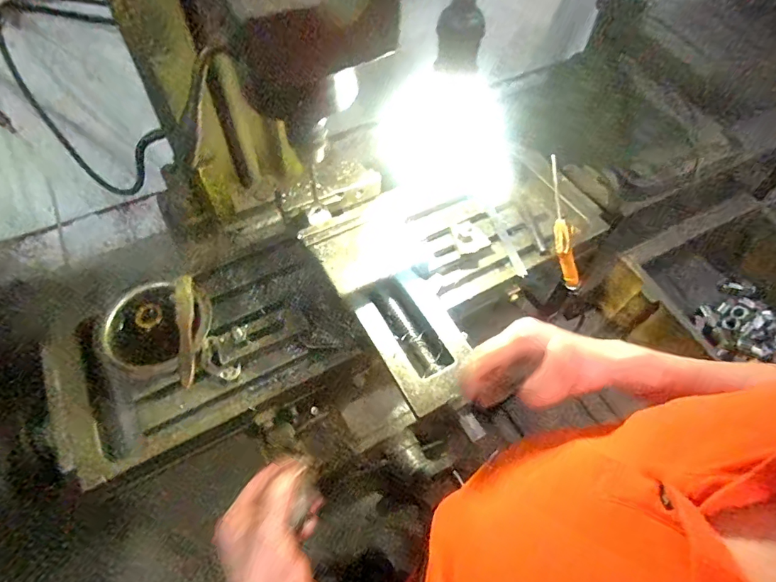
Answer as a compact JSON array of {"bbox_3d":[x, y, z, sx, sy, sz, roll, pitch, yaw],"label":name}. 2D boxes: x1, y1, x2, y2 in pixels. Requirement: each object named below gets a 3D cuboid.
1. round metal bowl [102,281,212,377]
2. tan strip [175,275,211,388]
[{"bbox_3d":[-0.285,0.052,0.573,0.116,0.055,0.125,22,59,12],"label":"round metal bowl"},{"bbox_3d":[-0.241,0.045,0.559,0.039,0.031,0.136,-6,58,-6],"label":"tan strip"}]

